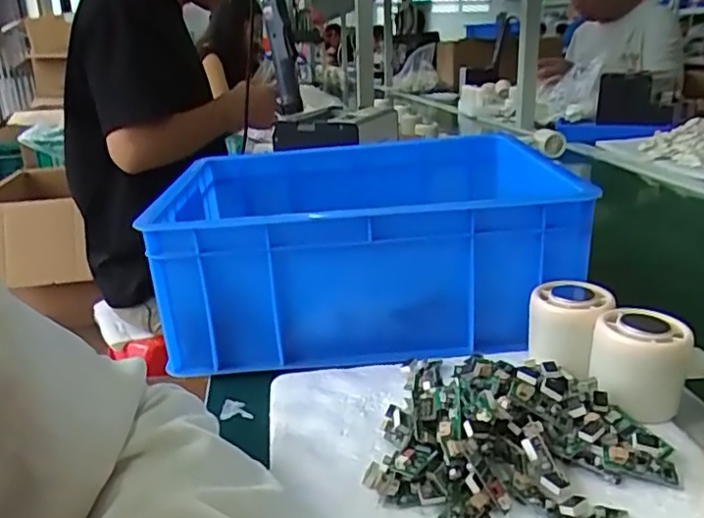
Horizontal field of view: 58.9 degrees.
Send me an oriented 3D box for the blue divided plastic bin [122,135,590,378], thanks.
[{"bbox_3d":[0.013,-0.022,0.580,0.338,0.126,0.273,-3,19,-1],"label":"blue divided plastic bin"}]

